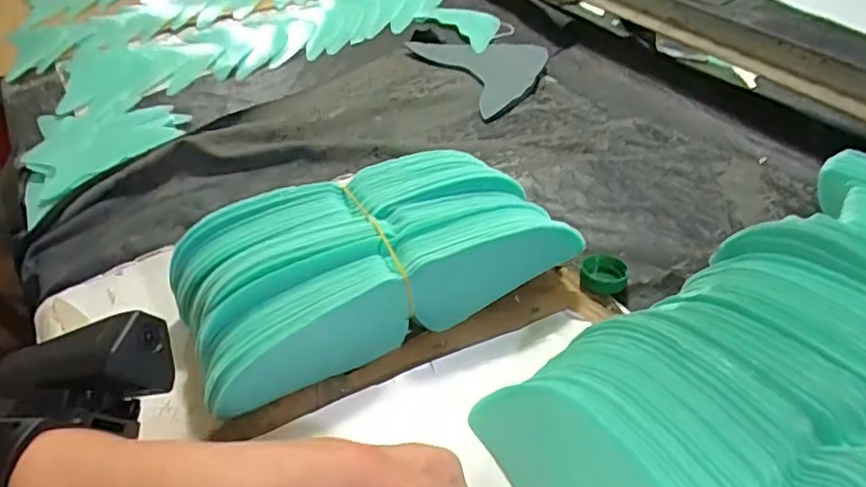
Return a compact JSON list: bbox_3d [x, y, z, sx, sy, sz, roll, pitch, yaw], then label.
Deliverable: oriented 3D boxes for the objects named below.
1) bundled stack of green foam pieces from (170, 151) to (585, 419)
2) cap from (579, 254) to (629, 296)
[{"bbox_3d":[-0.041,0.013,0.404,0.238,0.070,0.123,-22,45,-18],"label":"bundled stack of green foam pieces"},{"bbox_3d":[0.119,0.021,0.427,0.031,0.014,0.026,11,45,16],"label":"cap"}]

